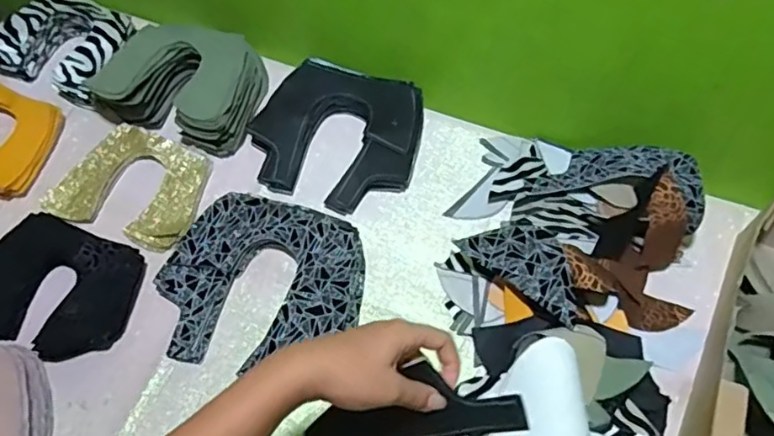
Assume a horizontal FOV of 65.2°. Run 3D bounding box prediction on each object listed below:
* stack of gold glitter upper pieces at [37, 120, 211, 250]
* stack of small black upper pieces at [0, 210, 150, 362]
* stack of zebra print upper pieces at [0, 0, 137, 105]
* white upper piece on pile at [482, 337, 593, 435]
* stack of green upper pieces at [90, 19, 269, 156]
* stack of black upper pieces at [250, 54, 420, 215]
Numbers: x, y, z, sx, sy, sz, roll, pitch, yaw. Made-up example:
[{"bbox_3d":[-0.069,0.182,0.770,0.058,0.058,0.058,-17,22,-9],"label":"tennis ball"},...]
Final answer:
[{"bbox_3d":[-0.283,-0.039,0.683,0.160,0.016,0.131,19,59,9],"label":"stack of gold glitter upper pieces"},{"bbox_3d":[-0.336,0.069,0.612,0.164,0.031,0.130,16,59,7],"label":"stack of small black upper pieces"},{"bbox_3d":[-0.401,-0.213,0.766,0.150,0.055,0.143,28,61,14],"label":"stack of zebra print upper pieces"},{"bbox_3d":[0.134,0.190,0.515,0.084,0.042,0.166,12,76,5],"label":"white upper piece on pile"},{"bbox_3d":[-0.248,-0.172,0.732,0.189,0.061,0.160,14,59,6],"label":"stack of green upper pieces"},{"bbox_3d":[-0.061,-0.101,0.720,0.199,0.032,0.187,15,59,6],"label":"stack of black upper pieces"}]

